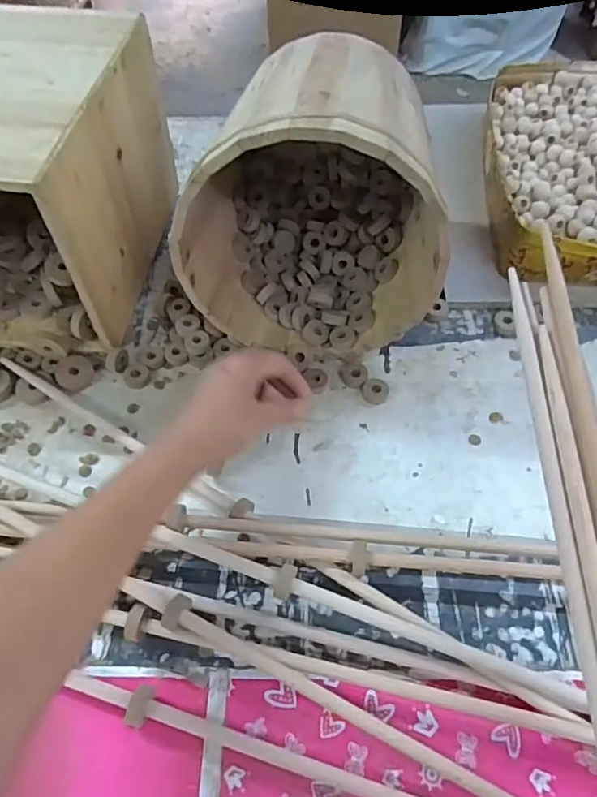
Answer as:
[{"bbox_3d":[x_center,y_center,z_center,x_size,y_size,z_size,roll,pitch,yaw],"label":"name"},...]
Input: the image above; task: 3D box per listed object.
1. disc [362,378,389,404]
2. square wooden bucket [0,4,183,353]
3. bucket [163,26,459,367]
[{"bbox_3d":[0.075,-0.007,0.537,0.025,0.009,0.025,0,57,1],"label":"disc"},{"bbox_3d":[-0.265,-0.220,0.555,0.200,0.201,0.279,6,57,5],"label":"square wooden bucket"},{"bbox_3d":[0.012,-0.197,0.517,0.223,0.209,0.231,1,57,1],"label":"bucket"}]

